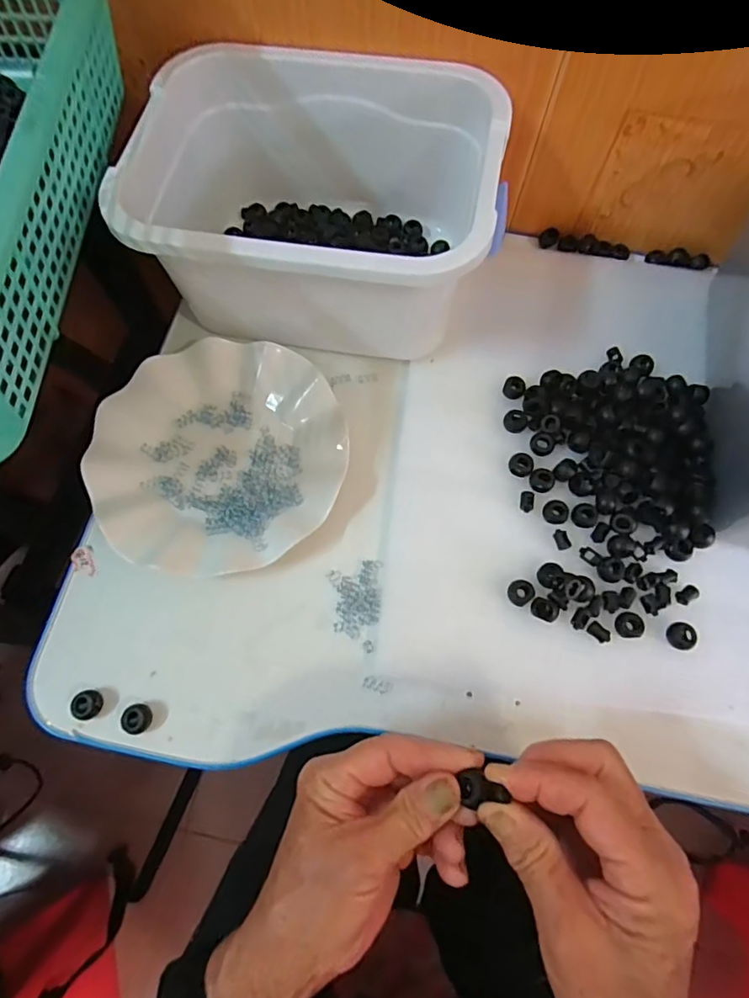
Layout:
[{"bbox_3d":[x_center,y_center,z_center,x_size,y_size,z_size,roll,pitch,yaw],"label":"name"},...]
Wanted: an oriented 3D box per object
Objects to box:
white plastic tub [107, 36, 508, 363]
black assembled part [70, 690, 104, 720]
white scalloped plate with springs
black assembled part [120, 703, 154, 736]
[{"bbox_3d":[-0.041,-0.213,0.395,0.248,0.117,0.189,10,72,3],"label":"white plastic tub"},{"bbox_3d":[-0.182,0.131,0.333,0.014,0.015,0.017,-13,71,-6],"label":"black assembled part"},{"bbox_3d":[-0.112,-0.036,0.381,0.176,0.027,0.177,0,70,-1],"label":"white scalloped plate with springs"},{"bbox_3d":[-0.150,0.139,0.332,0.016,0.014,0.017,0,70,-1],"label":"black assembled part"}]

